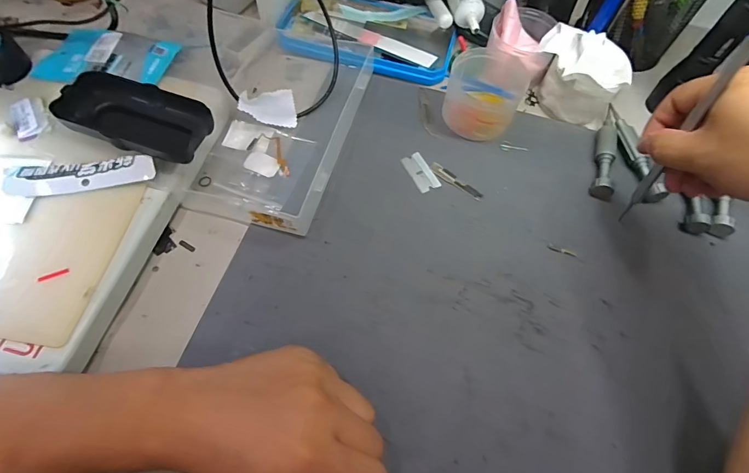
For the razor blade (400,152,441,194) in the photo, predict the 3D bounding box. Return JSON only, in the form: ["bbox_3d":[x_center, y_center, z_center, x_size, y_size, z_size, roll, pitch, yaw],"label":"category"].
[{"bbox_3d":[0.039,-0.055,0.337,0.019,0.004,0.039,-24,67,-13],"label":"razor blade"}]

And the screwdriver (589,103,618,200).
[{"bbox_3d":[0.207,-0.079,0.352,0.017,0.014,0.103,19,64,7],"label":"screwdriver"}]

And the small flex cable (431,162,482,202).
[{"bbox_3d":[0.070,-0.047,0.336,0.049,0.004,0.010,36,67,14],"label":"small flex cable"}]

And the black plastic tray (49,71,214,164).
[{"bbox_3d":[-0.180,-0.088,0.302,0.110,0.026,0.060,19,64,7],"label":"black plastic tray"}]

